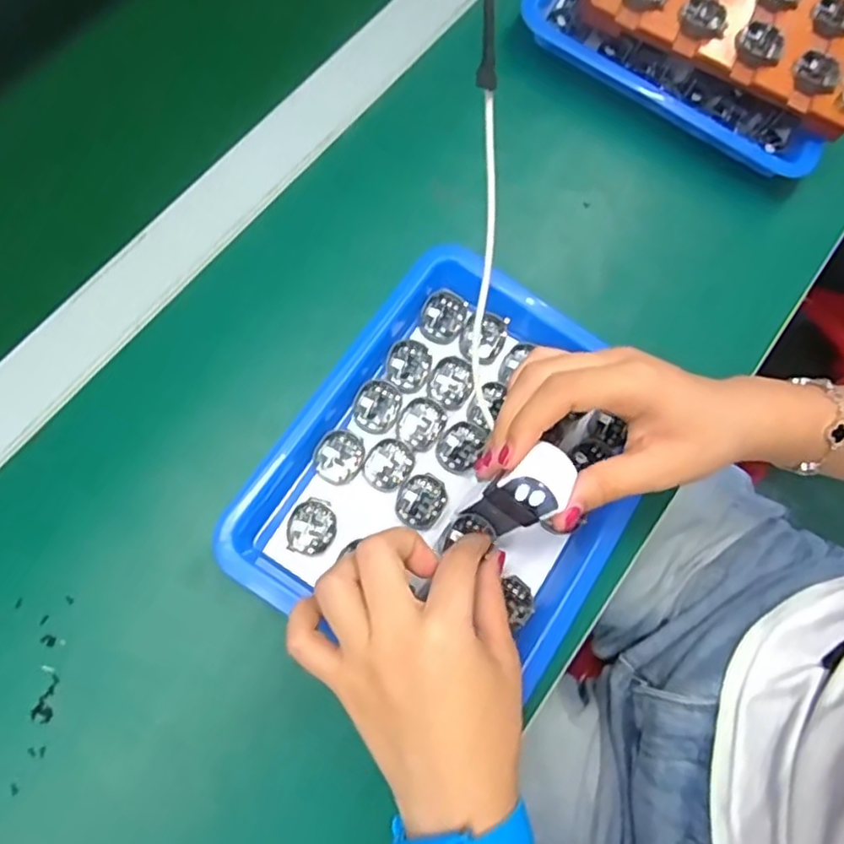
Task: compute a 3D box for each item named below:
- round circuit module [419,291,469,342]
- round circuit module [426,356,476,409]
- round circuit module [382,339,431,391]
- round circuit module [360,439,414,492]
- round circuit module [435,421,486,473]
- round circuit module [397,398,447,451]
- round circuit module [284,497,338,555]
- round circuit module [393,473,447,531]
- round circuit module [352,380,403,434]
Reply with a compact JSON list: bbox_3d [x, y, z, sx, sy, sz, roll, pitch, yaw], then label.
[{"bbox_3d":[0.012,-0.061,0.384,0.025,0.004,0.029,26,74,6],"label":"round circuit module"},{"bbox_3d":[0.017,-0.023,0.375,0.025,0.004,0.030,27,74,6],"label":"round circuit module"},{"bbox_3d":[-0.008,-0.032,0.375,0.024,0.006,0.029,26,74,6],"label":"round circuit module"},{"bbox_3d":[-0.018,0.023,0.361,0.025,0.004,0.028,28,74,7],"label":"round circuit module"},{"bbox_3d":[0.021,0.014,0.369,0.023,0.004,0.028,24,73,5],"label":"round circuit module"},{"bbox_3d":[0.000,0.001,0.370,0.023,0.004,0.028,27,74,6],"label":"round circuit module"},{"bbox_3d":[-0.057,0.055,0.347,0.028,0.006,0.024,-42,78,-13],"label":"round circuit module"},{"bbox_3d":[0.000,0.042,0.358,0.025,0.004,0.029,34,75,8],"label":"round circuit module"},{"bbox_3d":[-0.024,-0.009,0.367,0.024,0.008,0.029,24,74,6],"label":"round circuit module"}]

